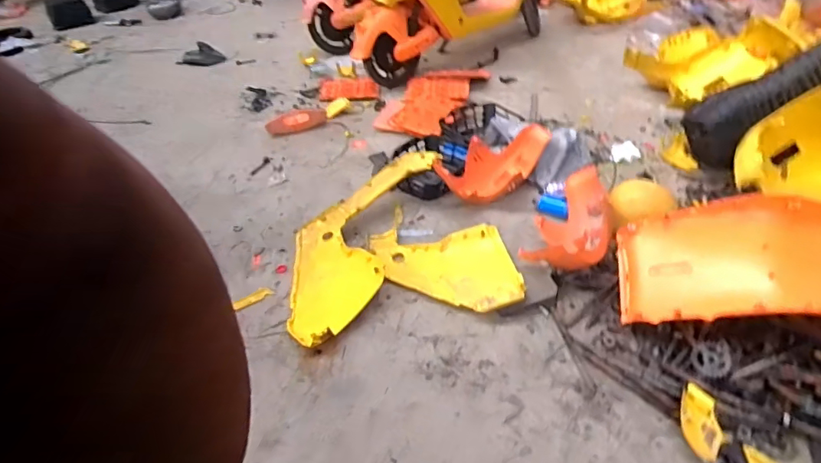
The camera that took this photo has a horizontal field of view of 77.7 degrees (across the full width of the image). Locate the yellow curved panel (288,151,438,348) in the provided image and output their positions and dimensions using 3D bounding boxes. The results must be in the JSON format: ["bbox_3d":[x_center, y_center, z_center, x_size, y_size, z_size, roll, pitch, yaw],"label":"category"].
[{"bbox_3d":[-0.179,-0.011,1.681,0.333,0.125,0.899,10,41,17],"label":"yellow curved panel"}]

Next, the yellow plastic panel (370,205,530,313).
[{"bbox_3d":[0.099,0.072,1.571,0.550,0.070,0.333,14,42,21],"label":"yellow plastic panel"}]

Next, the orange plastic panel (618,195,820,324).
[{"bbox_3d":[0.859,0.083,1.279,0.625,0.169,0.304,-12,58,31],"label":"orange plastic panel"}]

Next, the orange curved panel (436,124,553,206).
[{"bbox_3d":[0.310,-0.249,1.847,0.439,0.142,0.218,-31,44,-11],"label":"orange curved panel"}]

